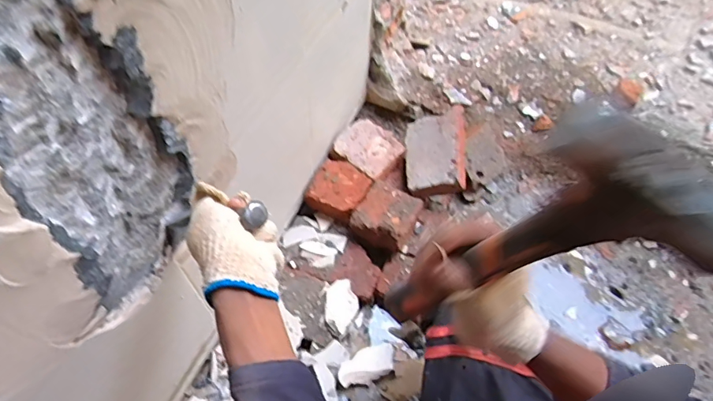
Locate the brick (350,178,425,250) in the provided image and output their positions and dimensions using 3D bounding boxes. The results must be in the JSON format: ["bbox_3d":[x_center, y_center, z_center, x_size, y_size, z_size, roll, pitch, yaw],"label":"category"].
[{"bbox_3d":[0.057,0.031,0.886,0.105,0.057,0.109,29,60,15],"label":"brick"}]

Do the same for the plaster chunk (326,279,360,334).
[{"bbox_3d":[-0.027,0.183,0.833,0.062,0.017,0.084,27,59,14],"label":"plaster chunk"}]

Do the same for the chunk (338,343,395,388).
[{"bbox_3d":[0.020,0.279,0.795,0.109,0.019,0.050,-16,58,-29],"label":"chunk"}]

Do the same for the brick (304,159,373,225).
[{"bbox_3d":[-0.033,-0.017,0.918,0.103,0.057,0.102,27,59,13],"label":"brick"}]

